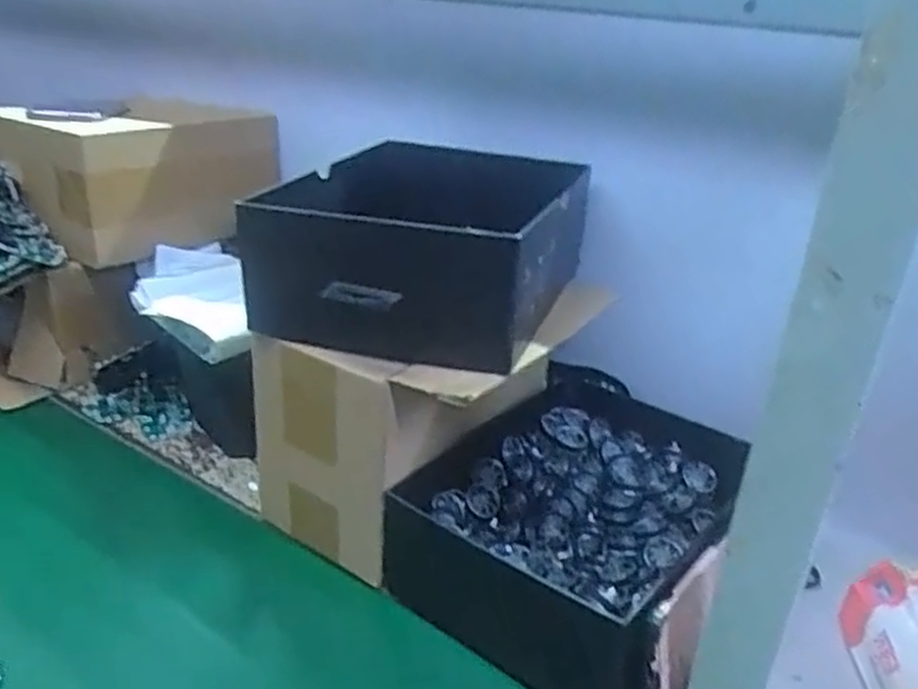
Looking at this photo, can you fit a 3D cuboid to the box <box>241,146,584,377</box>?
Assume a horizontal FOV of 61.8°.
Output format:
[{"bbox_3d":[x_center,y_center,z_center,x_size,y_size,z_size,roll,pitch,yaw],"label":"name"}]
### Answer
[{"bbox_3d":[-0.019,-0.085,0.564,0.190,0.090,0.257,8,28,17],"label":"box"}]

